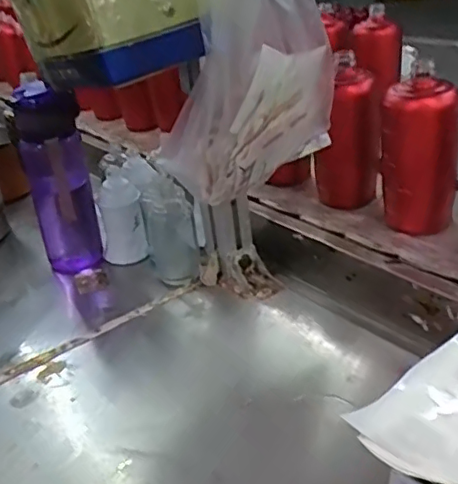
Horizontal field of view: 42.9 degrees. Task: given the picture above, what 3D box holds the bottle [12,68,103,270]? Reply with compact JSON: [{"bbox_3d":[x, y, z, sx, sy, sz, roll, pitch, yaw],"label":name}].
[{"bbox_3d":[-0.198,-0.068,0.688,0.073,0.224,0.087,-18,31,-16],"label":"bottle"}]

